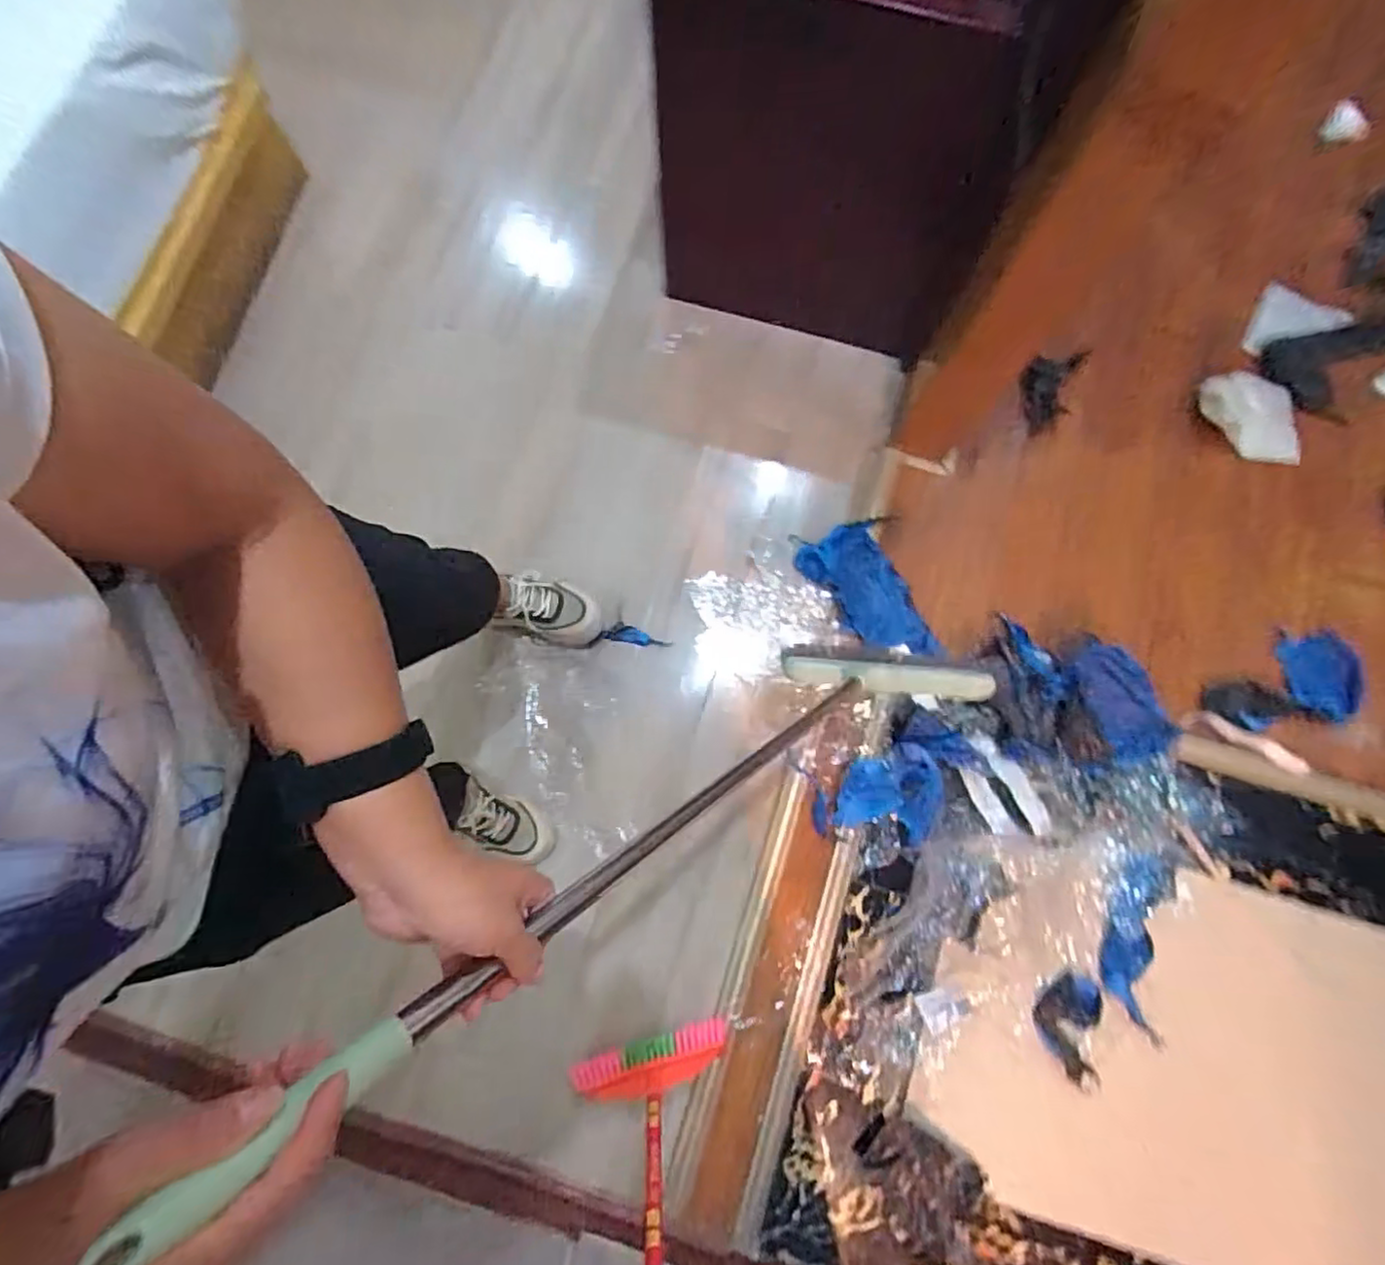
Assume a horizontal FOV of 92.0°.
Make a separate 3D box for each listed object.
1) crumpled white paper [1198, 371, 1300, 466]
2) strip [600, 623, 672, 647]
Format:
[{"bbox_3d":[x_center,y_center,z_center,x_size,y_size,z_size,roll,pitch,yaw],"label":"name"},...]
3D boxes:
[{"bbox_3d":[1.053,-0.397,1.240,0.229,0.089,0.112,33,80,-12],"label":"crumpled white paper"},{"bbox_3d":[-0.100,0.004,1.190,0.128,0.007,0.037,6,79,0],"label":"strip"}]

